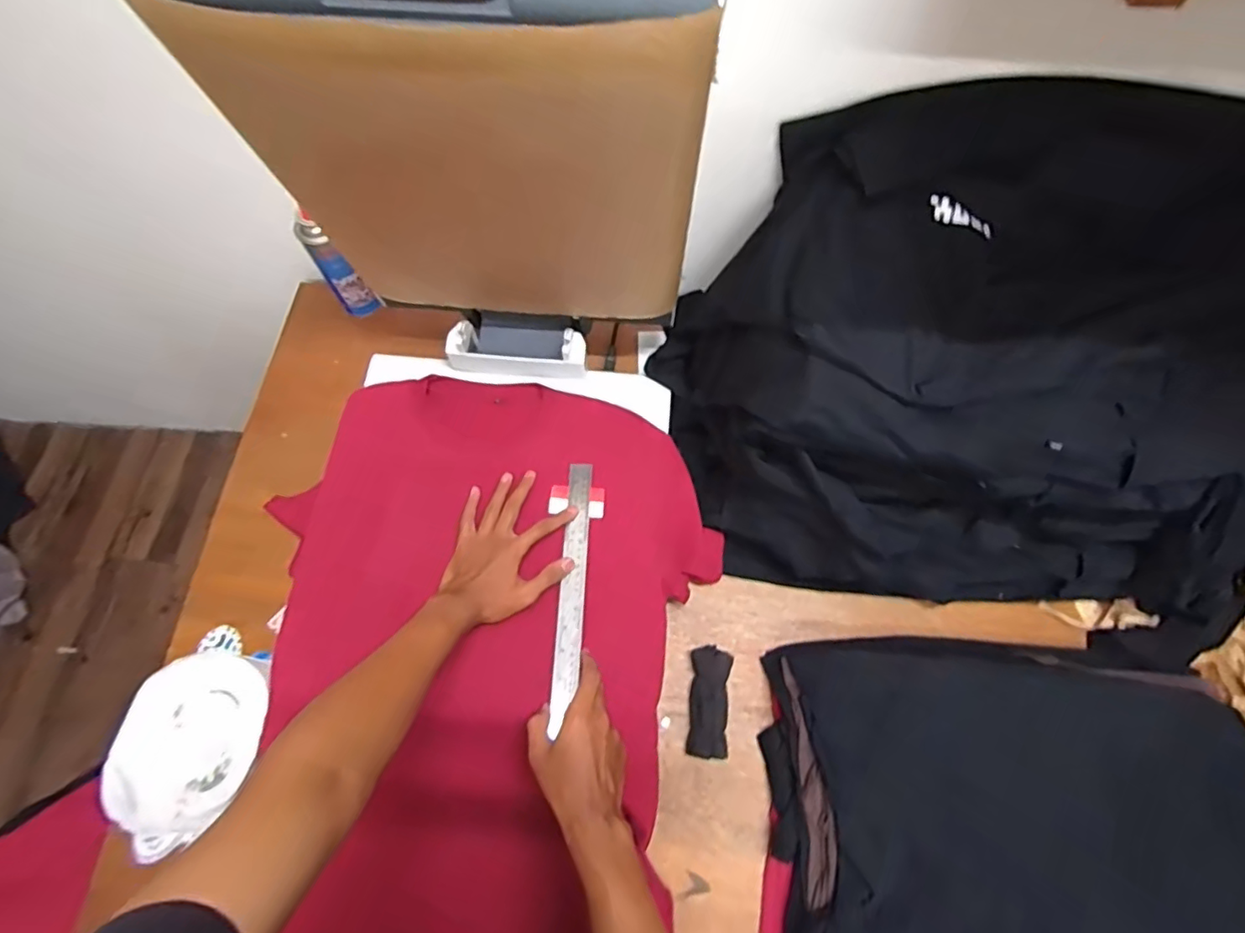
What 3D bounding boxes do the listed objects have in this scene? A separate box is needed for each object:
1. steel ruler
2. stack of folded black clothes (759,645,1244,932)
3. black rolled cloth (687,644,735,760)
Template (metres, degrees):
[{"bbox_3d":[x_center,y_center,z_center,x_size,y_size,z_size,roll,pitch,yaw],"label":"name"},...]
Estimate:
[{"bbox_3d":[-0.057,0.136,0.690,0.031,0.007,0.296,3,66,1],"label":"steel ruler"},{"bbox_3d":[0.441,0.395,0.660,0.531,0.068,0.376,2,70,1],"label":"stack of folded black clothes"},{"bbox_3d":[0.108,0.288,0.727,0.048,0.032,0.126,5,70,1],"label":"black rolled cloth"}]

